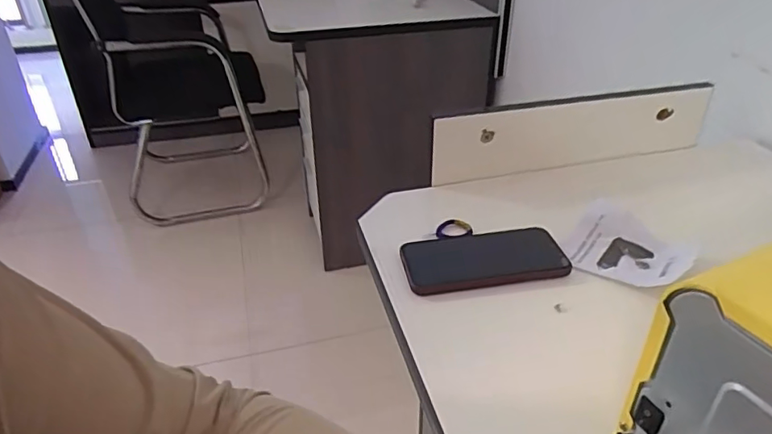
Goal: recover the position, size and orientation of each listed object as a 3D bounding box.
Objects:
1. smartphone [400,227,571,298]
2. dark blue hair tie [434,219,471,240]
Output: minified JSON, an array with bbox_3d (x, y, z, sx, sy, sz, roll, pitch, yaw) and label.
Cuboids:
[{"bbox_3d":[0.099,0.041,0.555,0.162,0.015,0.087,-5,33,-6],"label":"smartphone"},{"bbox_3d":[0.075,0.013,0.601,0.040,0.009,0.027,-2,31,-5],"label":"dark blue hair tie"}]

